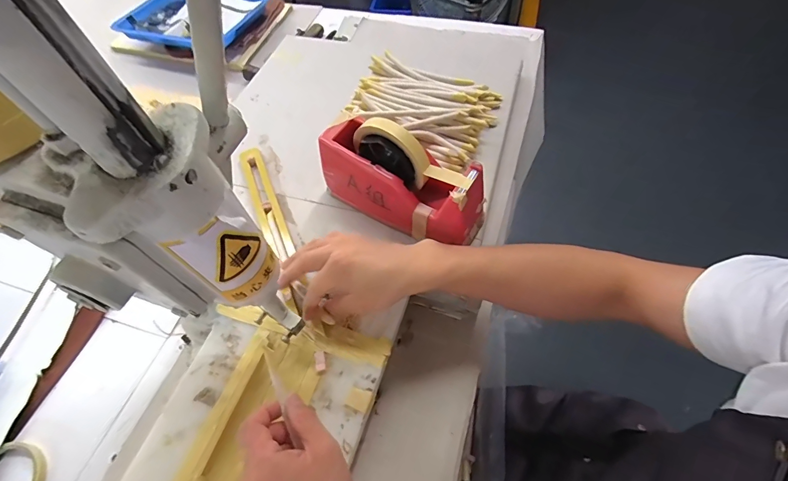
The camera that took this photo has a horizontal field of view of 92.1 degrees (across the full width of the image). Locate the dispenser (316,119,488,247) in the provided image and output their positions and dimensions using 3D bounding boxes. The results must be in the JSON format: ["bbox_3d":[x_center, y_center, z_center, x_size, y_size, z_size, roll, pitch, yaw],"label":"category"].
[{"bbox_3d":[0.008,-0.075,0.444,0.201,0.114,0.067,26,64,17],"label":"dispenser"}]

